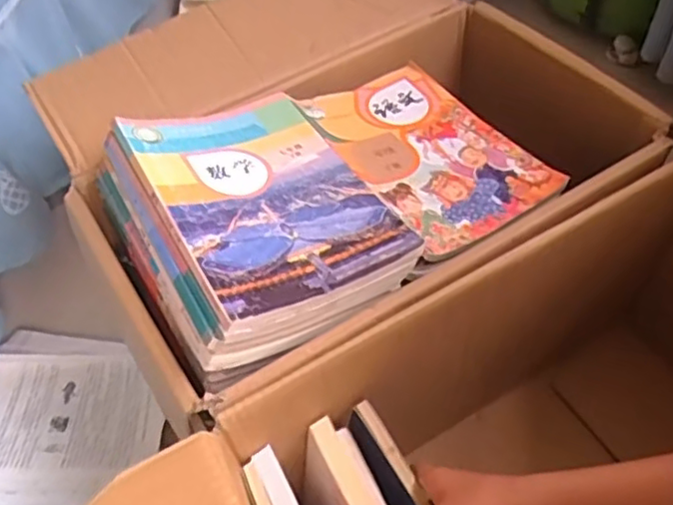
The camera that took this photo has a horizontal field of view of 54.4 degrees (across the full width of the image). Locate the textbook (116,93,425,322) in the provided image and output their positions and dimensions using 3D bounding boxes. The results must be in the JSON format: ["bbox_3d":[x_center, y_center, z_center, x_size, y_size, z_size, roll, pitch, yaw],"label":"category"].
[{"bbox_3d":[-0.066,-0.059,0.596,0.185,0.015,0.261,-19,52,-28],"label":"textbook"}]

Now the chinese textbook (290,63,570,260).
[{"bbox_3d":[0.090,-0.110,0.691,0.174,0.021,0.266,-25,53,-20],"label":"chinese textbook"}]

